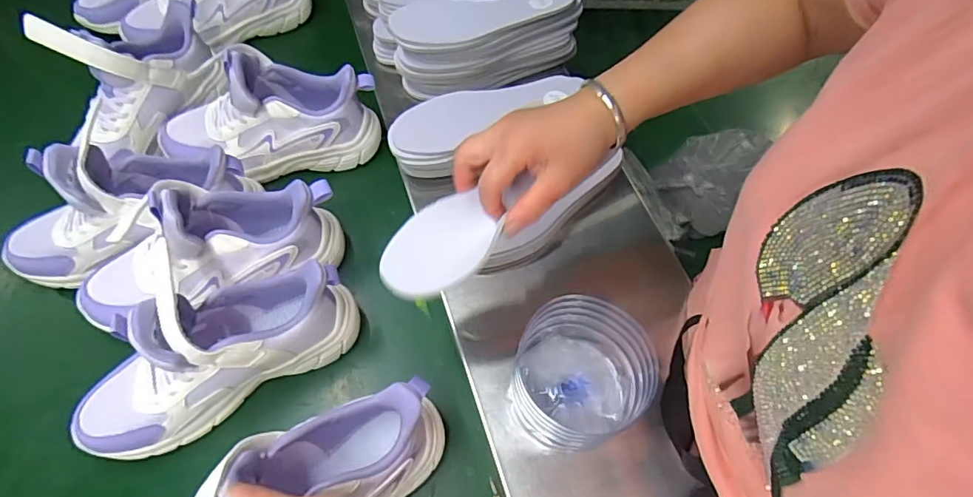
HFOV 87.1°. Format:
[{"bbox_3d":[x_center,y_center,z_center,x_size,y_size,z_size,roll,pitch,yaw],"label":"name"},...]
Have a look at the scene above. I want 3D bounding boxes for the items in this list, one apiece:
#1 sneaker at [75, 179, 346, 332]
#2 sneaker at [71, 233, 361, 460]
[{"bbox_3d":[-0.258,0.002,0.470,0.235,0.136,0.079,-14,61,-10],"label":"sneaker"},{"bbox_3d":[-0.229,0.078,0.424,0.226,0.138,0.082,-28,65,-17],"label":"sneaker"}]

